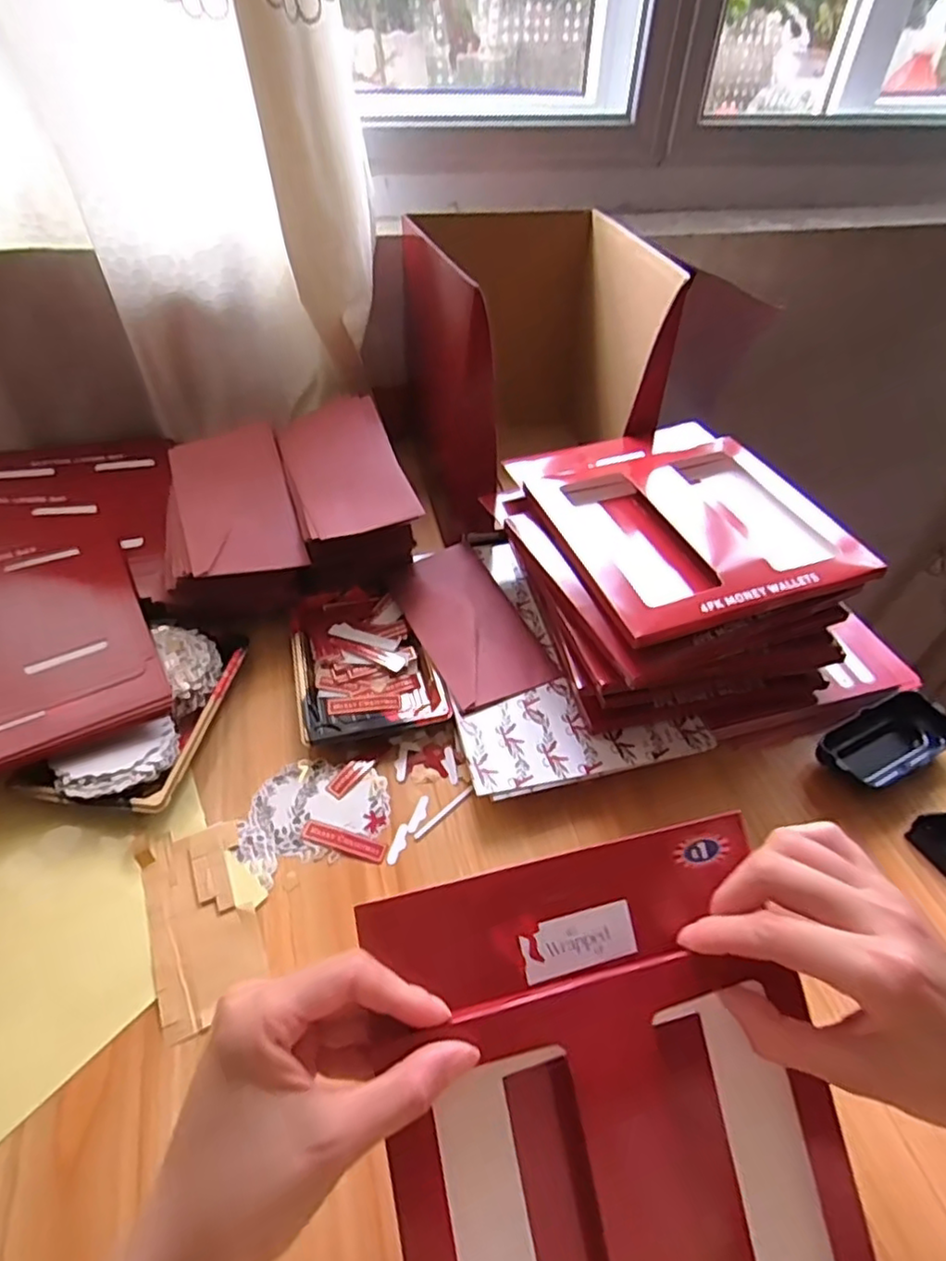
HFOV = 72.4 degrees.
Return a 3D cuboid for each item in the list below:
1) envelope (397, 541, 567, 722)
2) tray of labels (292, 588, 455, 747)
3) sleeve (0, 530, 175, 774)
[{"bbox_3d":[-0.006,-0.012,0.563,0.093,0.013,0.182,-18,49,-20],"label":"envelope"},{"bbox_3d":[-0.093,0.022,0.541,0.109,0.020,0.153,-10,47,-13],"label":"tray of labels"},{"bbox_3d":[-0.367,0.007,0.502,0.201,0.018,0.248,-22,51,-22],"label":"sleeve"}]

